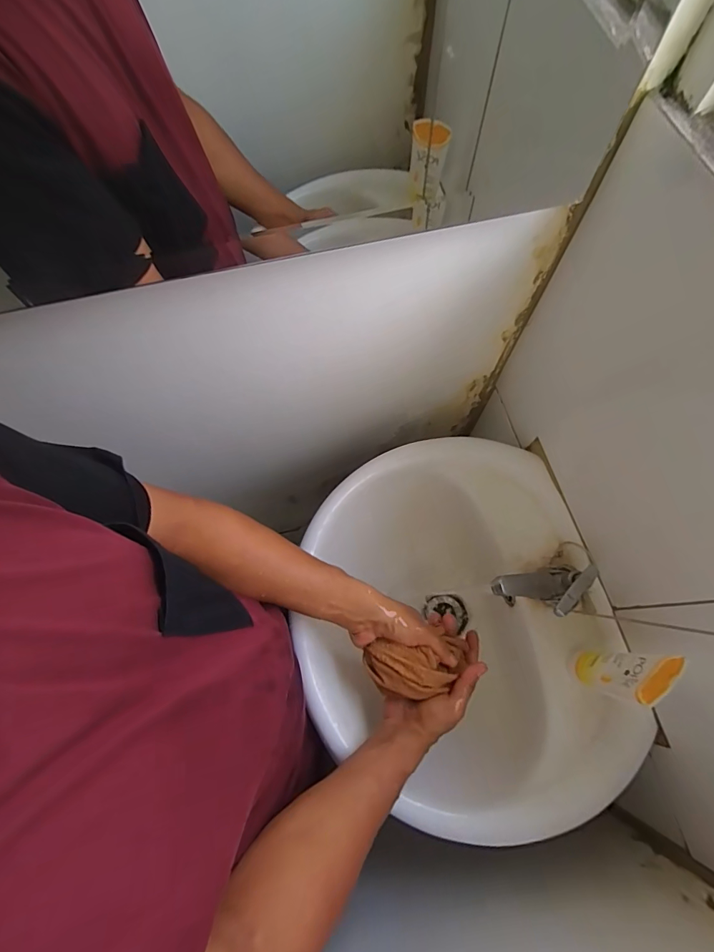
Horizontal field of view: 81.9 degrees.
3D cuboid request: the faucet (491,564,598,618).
[{"bbox_3d":[0.225,0.142,0.503,0.121,0.073,0.057,-13,70,-3],"label":"faucet"}]

